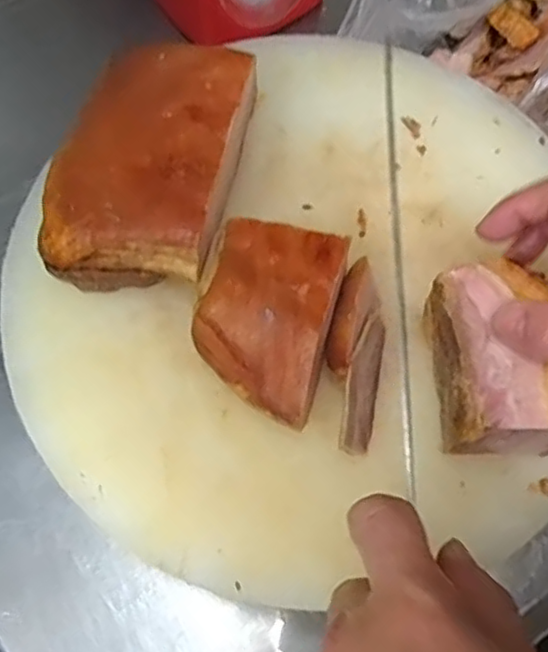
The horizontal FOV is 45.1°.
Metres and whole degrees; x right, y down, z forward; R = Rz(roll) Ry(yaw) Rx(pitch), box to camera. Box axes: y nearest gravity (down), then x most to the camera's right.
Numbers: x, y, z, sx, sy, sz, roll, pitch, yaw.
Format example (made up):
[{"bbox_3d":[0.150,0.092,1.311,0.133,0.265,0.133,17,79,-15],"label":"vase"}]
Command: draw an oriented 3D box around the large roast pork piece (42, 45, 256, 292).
[{"bbox_3d":[-0.072,-0.092,0.389,0.090,0.055,0.150,10,67,4],"label":"large roast pork piece"}]

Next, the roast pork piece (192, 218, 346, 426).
[{"bbox_3d":[-0.005,-0.003,0.356,0.071,0.050,0.098,15,67,6],"label":"roast pork piece"}]

